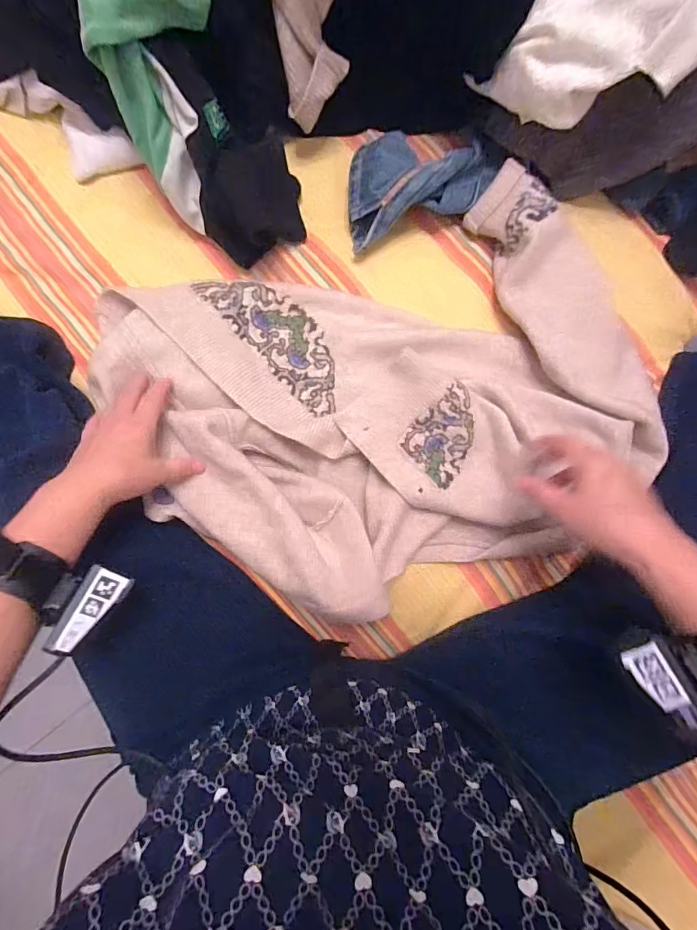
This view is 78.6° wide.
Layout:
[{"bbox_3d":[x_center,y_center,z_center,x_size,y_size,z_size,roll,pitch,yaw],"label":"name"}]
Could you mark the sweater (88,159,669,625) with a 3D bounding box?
[{"bbox_3d":[0.043,-0.069,0.466,0.537,0.070,0.398,-18,85,1],"label":"sweater"}]

